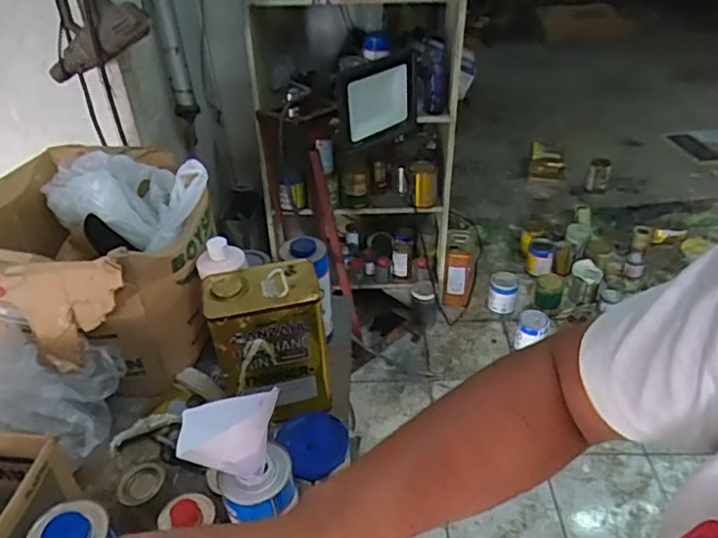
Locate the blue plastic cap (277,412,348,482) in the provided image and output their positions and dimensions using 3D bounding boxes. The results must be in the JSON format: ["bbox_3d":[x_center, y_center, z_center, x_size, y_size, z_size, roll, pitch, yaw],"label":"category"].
[{"bbox_3d":[-0.060,0.239,0.792,0.088,0.017,0.091,-3,43,3],"label":"blue plastic cap"}]

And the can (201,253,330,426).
[{"bbox_3d":[-0.140,0.118,0.907,0.162,0.229,0.115,-10,36,-10],"label":"can"}]

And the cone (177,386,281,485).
[{"bbox_3d":[-0.144,0.179,0.644,0.114,0.081,0.089,-8,36,-9],"label":"cone"}]

